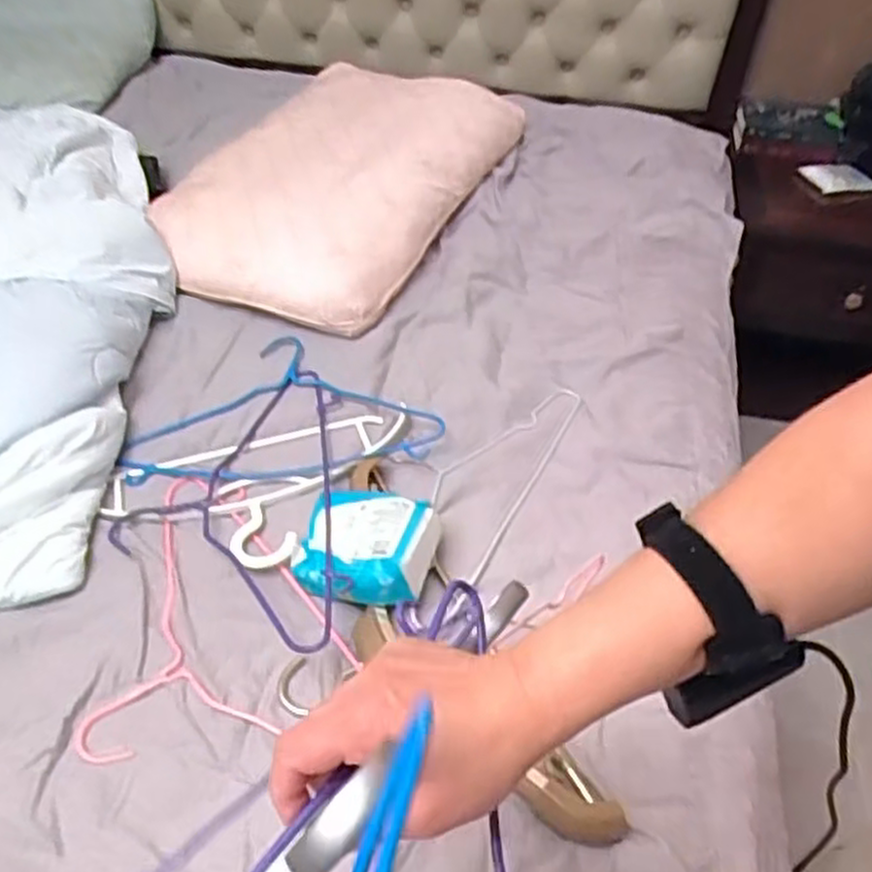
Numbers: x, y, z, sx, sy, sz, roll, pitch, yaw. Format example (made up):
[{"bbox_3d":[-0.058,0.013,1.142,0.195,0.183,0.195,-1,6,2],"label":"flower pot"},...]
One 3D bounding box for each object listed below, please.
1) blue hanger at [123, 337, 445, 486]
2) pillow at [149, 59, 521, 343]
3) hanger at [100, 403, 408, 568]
[{"bbox_3d":[-0.186,-0.048,0.935,0.360,0.025,0.241,-5,46,-7],"label":"blue hanger"},{"bbox_3d":[-0.148,-0.420,1.211,0.371,0.109,0.642,19,48,14],"label":"pillow"},{"bbox_3d":[-0.177,0.060,0.841,0.338,0.035,0.188,-14,48,-15],"label":"hanger"}]

